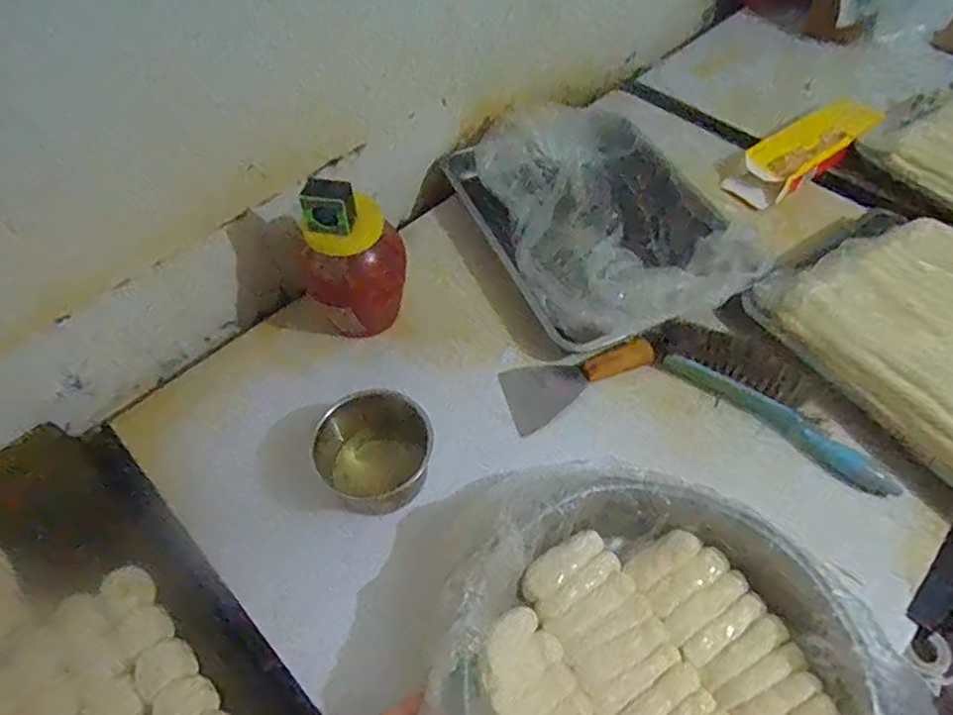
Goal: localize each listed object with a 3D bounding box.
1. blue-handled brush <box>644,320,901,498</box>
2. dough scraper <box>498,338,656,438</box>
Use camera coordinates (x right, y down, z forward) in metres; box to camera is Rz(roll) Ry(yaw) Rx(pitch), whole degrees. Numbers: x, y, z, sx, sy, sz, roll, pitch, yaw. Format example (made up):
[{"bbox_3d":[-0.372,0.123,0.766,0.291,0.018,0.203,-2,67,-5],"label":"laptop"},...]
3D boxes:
[{"bbox_3d":[0.379,0.048,0.767,0.329,0.043,0.091,33,61,21],"label":"blue-handled brush"},{"bbox_3d":[0.128,0.018,0.796,0.202,0.036,0.087,-24,59,-16],"label":"dough scraper"}]

